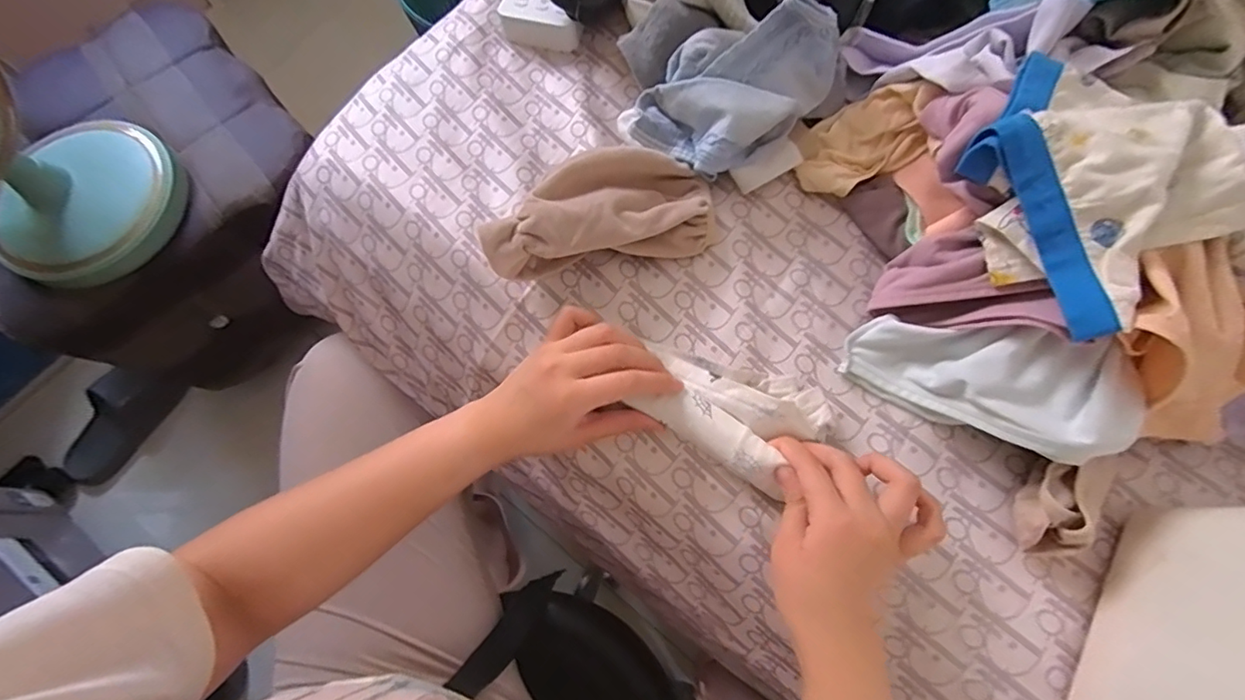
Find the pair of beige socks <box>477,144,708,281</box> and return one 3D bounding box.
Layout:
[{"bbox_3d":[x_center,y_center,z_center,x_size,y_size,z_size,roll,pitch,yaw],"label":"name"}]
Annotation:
[{"bbox_3d":[-0.016,-0.106,0.409,0.175,0.058,0.082,-9,74,-1],"label":"pair of beige socks"}]

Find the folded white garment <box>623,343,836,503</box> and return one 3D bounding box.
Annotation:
[{"bbox_3d":[0.079,0.041,0.380,0.129,0.023,0.079,30,77,9],"label":"folded white garment"}]

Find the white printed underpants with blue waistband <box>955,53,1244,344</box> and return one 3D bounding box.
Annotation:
[{"bbox_3d":[0.295,-0.111,0.325,0.176,0.056,0.156,-33,76,-8],"label":"white printed underpants with blue waistband"}]

